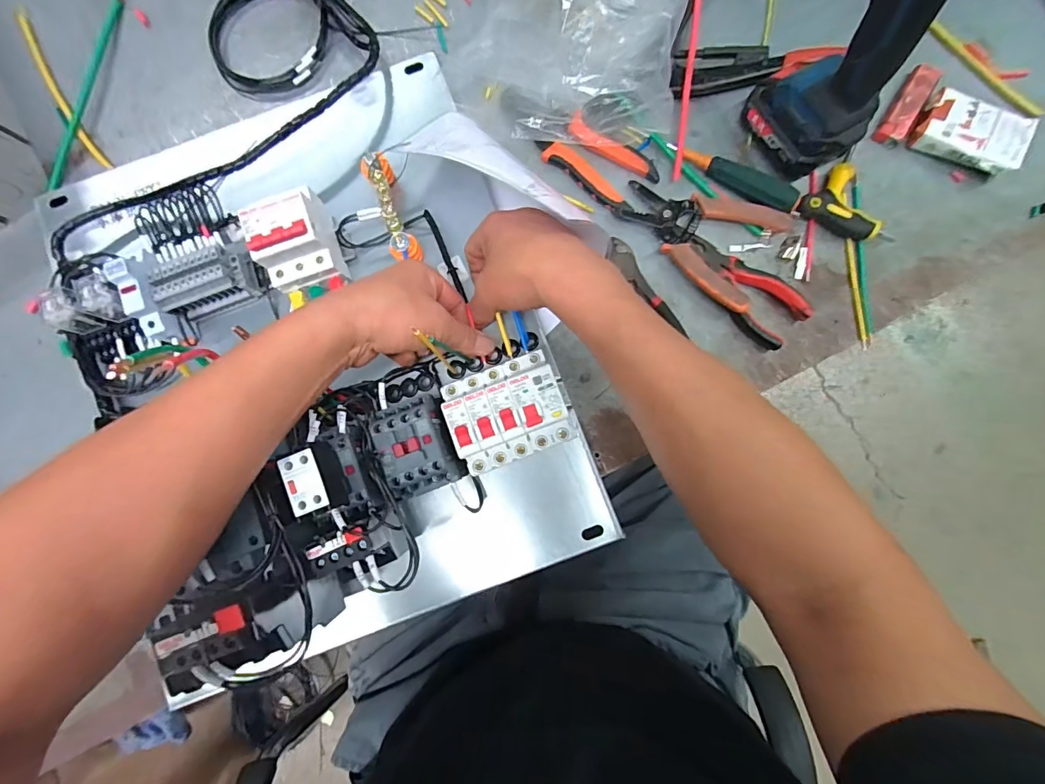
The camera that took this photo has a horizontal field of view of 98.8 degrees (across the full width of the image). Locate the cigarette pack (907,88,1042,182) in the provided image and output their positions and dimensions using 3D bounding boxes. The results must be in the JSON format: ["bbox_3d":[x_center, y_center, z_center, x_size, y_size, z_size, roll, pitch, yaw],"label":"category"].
[{"bbox_3d":[0.417,-0.245,0.418,0.086,0.030,0.065,21,85,4],"label":"cigarette pack"}]

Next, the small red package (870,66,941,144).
[{"bbox_3d":[0.371,-0.276,0.430,0.025,0.018,0.084,32,86,5],"label":"small red package"}]

